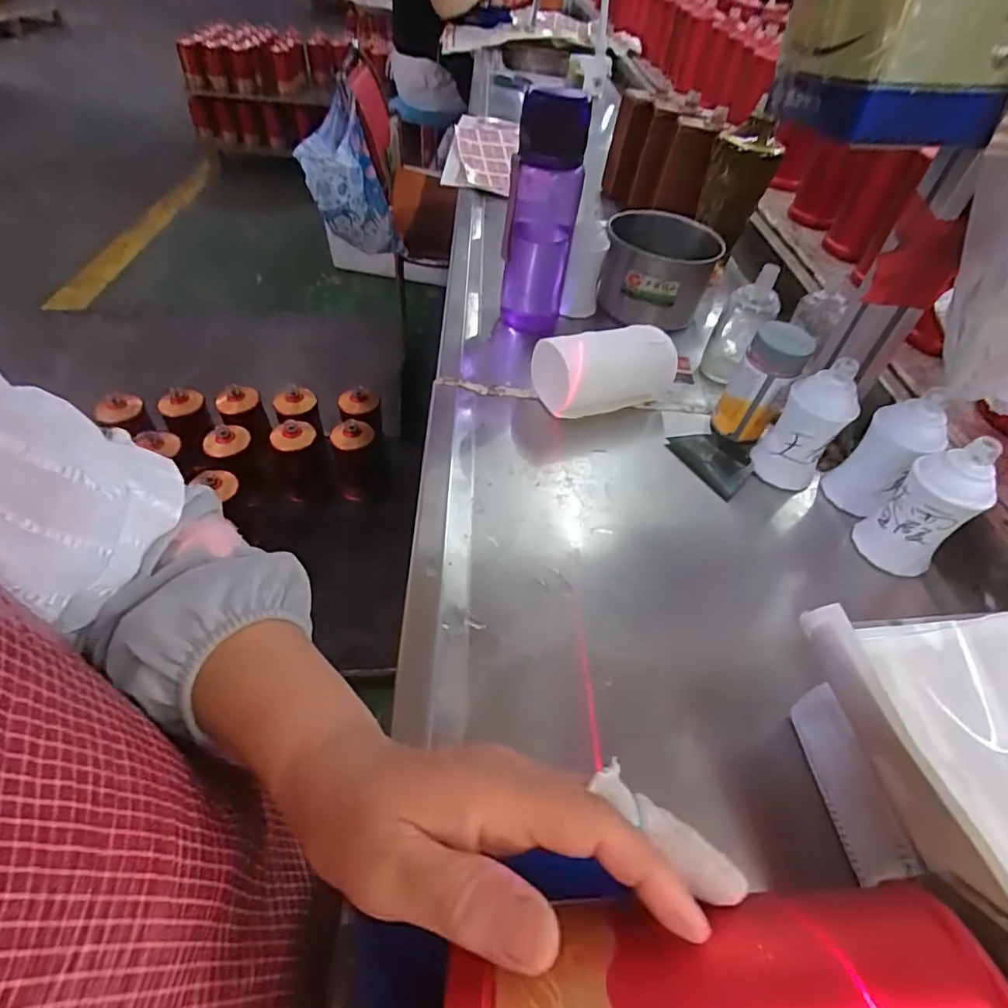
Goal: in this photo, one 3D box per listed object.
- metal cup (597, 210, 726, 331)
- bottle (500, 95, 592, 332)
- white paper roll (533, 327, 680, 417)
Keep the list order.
[{"bbox_3d":[0.187,-0.284,0.671,0.124,0.092,0.124,3,48,-3],"label":"metal cup"},{"bbox_3d":[0.040,-0.303,0.589,0.074,0.227,0.064,8,48,1],"label":"bottle"},{"bbox_3d":[0.099,-0.131,0.550,0.137,0.066,0.061,-15,51,-19],"label":"white paper roll"}]

